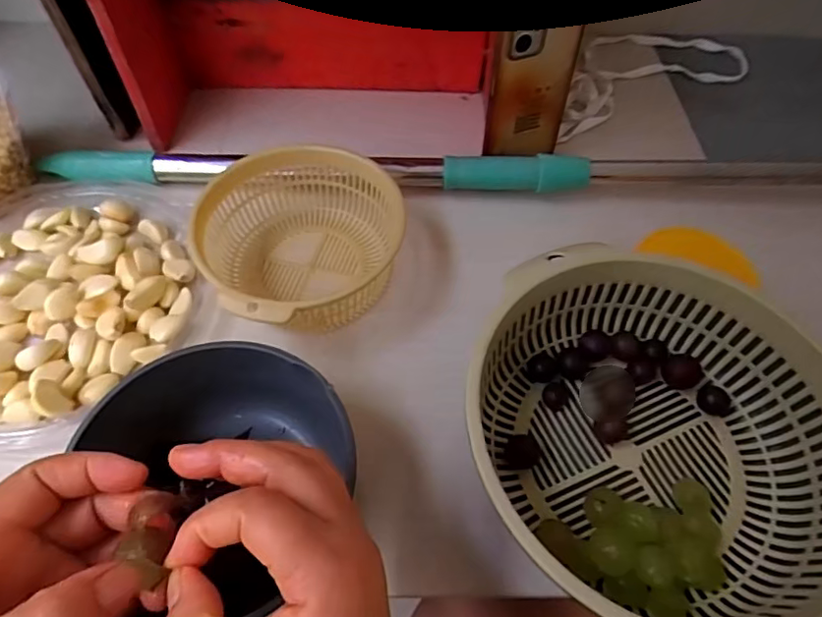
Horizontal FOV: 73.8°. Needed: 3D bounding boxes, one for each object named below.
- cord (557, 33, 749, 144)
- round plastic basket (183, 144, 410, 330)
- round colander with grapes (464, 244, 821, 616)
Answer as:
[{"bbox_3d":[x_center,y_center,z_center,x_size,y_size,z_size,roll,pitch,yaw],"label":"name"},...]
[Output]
[{"bbox_3d":[0.241,-0.268,0.602,0.257,0.014,0.127,-21,60,-16],"label":"cord"},{"bbox_3d":[-0.091,-0.047,0.413,0.134,0.070,0.145,1,57,-2],"label":"round plastic basket"},{"bbox_3d":[0.143,0.078,0.338,0.219,0.082,0.220,1,57,-2],"label":"round colander with grapes"}]

